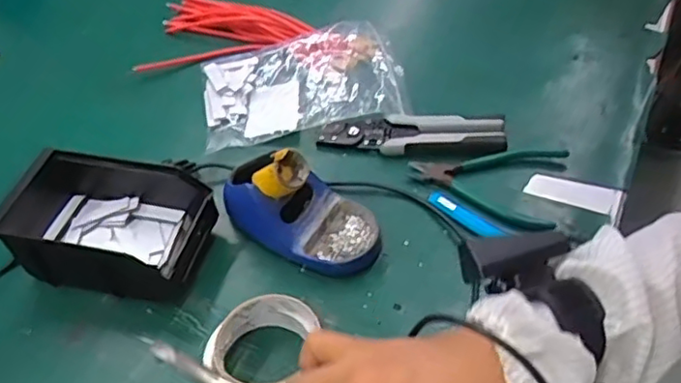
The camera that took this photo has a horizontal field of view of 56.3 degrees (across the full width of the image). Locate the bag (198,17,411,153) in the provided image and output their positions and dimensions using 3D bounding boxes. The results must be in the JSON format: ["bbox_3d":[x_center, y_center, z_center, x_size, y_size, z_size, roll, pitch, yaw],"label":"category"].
[{"bbox_3d":[-0.046,-0.132,0.743,0.224,0.032,0.167,-10,48,-3],"label":"bag"}]

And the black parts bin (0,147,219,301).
[{"bbox_3d":[-0.216,0.027,0.596,0.188,0.071,0.118,9,50,13],"label":"black parts bin"}]

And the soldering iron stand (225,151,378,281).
[{"bbox_3d":[-0.037,0.009,0.581,0.154,0.081,0.080,17,52,19],"label":"soldering iron stand"}]

